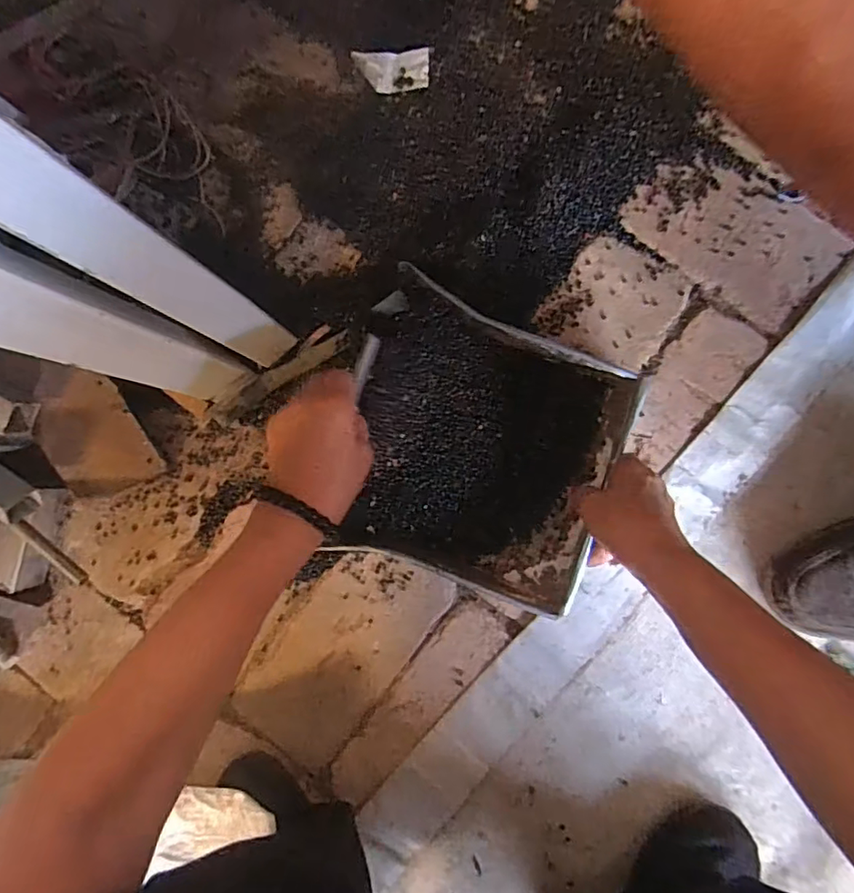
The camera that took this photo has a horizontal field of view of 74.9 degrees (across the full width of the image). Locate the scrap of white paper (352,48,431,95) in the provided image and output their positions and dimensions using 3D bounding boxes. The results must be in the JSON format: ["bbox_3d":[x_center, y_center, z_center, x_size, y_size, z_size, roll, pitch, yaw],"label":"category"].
[{"bbox_3d":[-0.035,-0.362,0.539,0.073,0.007,0.039,1,88,7],"label":"scrap of white paper"}]

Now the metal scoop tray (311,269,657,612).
[{"bbox_3d":[0.041,0.001,0.490,0.233,0.049,0.227,23,91,7],"label":"metal scoop tray"}]

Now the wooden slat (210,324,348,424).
[{"bbox_3d":[-0.137,-0.069,0.514,0.143,0.025,0.026,-37,84,-15],"label":"wooden slat"}]

